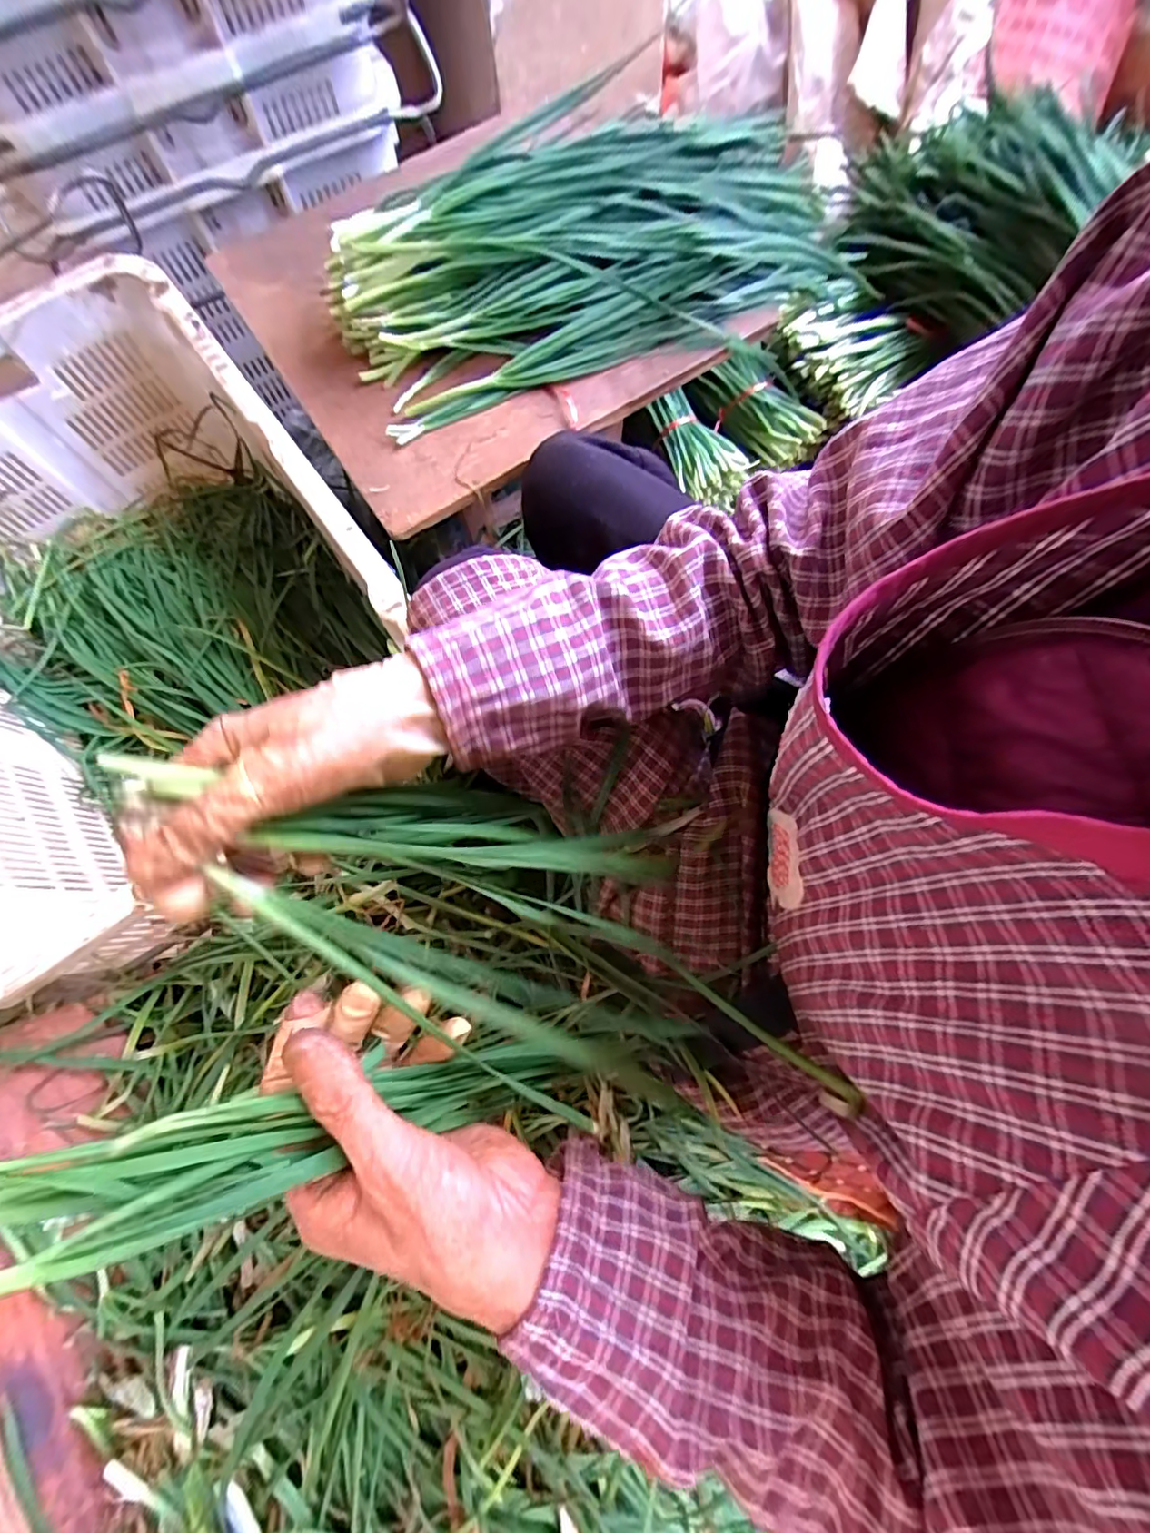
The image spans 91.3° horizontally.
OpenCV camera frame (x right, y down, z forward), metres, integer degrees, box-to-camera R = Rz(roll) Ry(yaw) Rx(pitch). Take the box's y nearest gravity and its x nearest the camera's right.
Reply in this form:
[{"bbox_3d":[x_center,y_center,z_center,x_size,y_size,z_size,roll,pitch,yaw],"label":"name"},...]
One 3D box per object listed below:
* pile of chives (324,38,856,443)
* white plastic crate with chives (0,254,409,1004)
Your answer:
[{"bbox_3d":[0.021,-0.466,0.507,0.472,0.099,0.201,-18,73,-4],"label":"pile of chives"},{"bbox_3d":[-0.467,-0.150,0.630,0.469,0.272,0.665,-36,76,-9],"label":"white plastic crate with chives"}]

